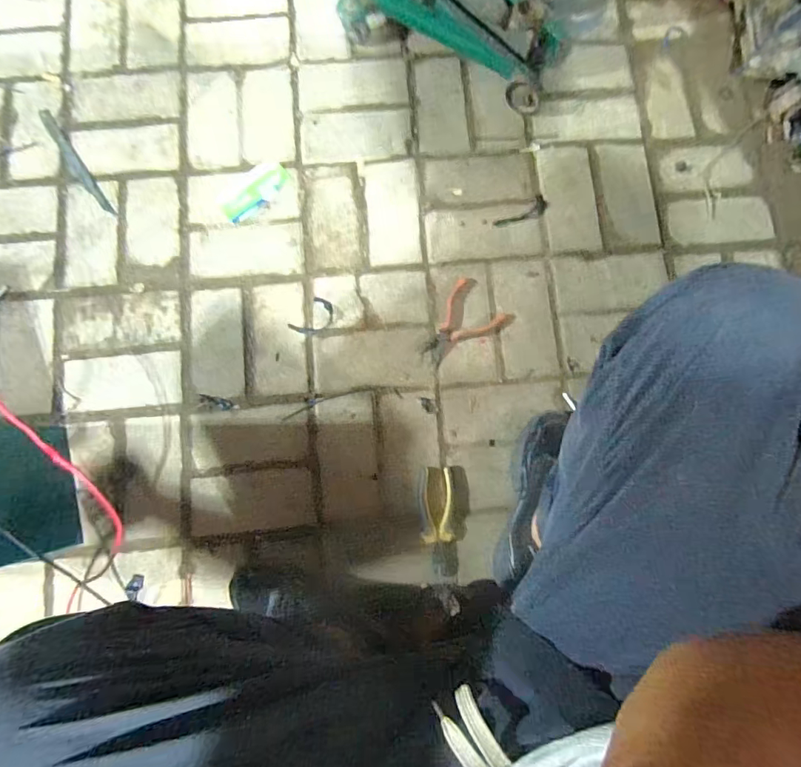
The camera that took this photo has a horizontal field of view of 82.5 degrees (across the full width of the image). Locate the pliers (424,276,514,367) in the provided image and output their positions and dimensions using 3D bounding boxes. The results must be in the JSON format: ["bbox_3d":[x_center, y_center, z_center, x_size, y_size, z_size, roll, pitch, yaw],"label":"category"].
[{"bbox_3d":[0.095,-0.095,0.727,0.140,0.012,0.102,-43,85,-6],"label":"pliers"}]

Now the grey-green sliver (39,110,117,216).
[{"bbox_3d":[-0.545,-0.368,0.767,0.023,0.005,0.226,-35,84,-6],"label":"grey-green sliver"}]

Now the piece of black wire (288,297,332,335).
[{"bbox_3d":[-0.138,-0.103,0.730,0.048,0.004,0.072,40,83,4],"label":"piece of black wire"}]

